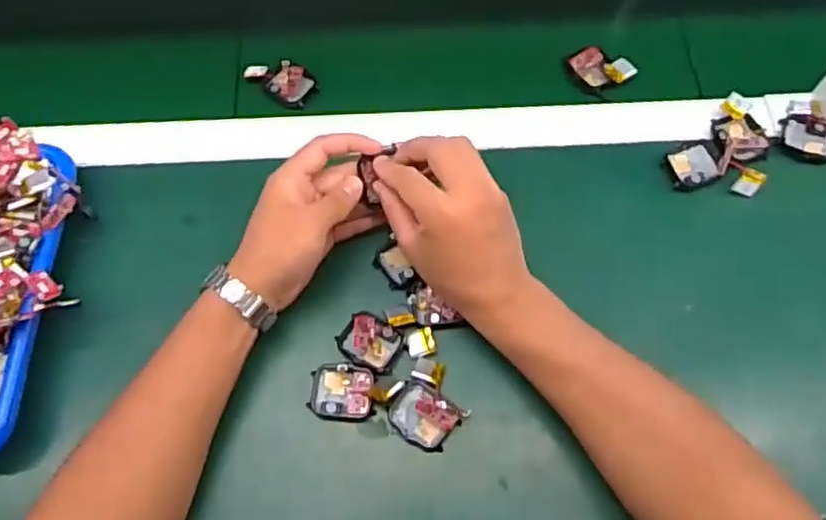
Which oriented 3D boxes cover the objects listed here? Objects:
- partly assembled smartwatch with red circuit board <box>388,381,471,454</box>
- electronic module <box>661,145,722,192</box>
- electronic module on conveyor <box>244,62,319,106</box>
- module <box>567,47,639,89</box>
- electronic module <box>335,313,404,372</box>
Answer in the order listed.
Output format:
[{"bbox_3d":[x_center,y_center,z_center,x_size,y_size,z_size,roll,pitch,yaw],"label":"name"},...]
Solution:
[{"bbox_3d":[0.008,0.110,0.473,0.048,0.017,0.038,33,72,15],"label":"partly assembled smartwatch with red circuit board"},{"bbox_3d":[0.232,-0.078,0.550,0.043,0.009,0.036,-19,67,-6],"label":"electronic module"},{"bbox_3d":[-0.117,-0.162,0.595,0.062,0.011,0.036,34,72,15],"label":"electronic module on conveyor"},{"bbox_3d":[0.166,-0.171,0.591,0.055,0.012,0.034,39,73,17],"label":"module"},{"bbox_3d":[-0.032,0.060,0.491,0.044,0.012,0.034,25,70,12],"label":"electronic module"}]

